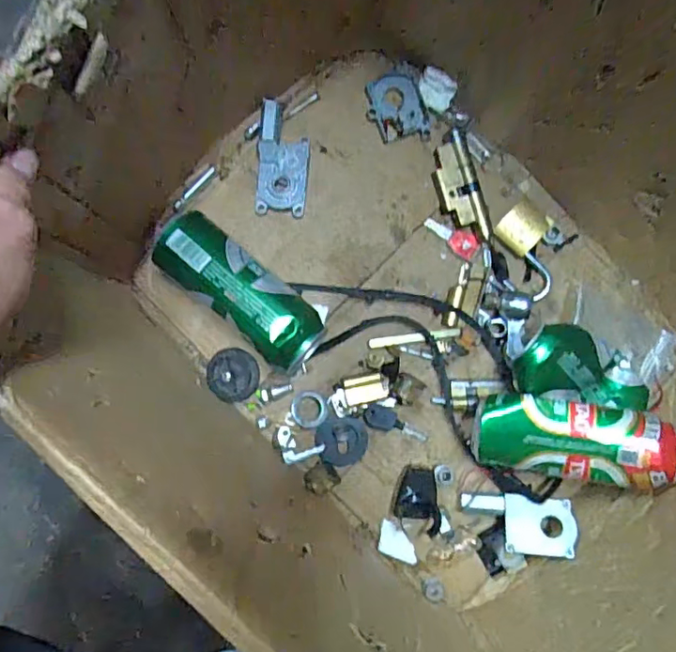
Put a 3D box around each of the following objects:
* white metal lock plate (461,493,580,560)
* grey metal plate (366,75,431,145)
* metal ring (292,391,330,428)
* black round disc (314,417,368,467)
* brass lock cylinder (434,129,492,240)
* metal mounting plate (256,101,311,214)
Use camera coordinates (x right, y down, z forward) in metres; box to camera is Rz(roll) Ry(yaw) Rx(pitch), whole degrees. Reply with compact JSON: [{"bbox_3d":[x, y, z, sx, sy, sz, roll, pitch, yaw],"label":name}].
[{"bbox_3d":[0.167,0.182,0.500,0.100,0.007,0.050,2,68,10],"label":"white metal lock plate"},{"bbox_3d":[0.060,-0.219,0.547,0.059,0.007,0.067,-7,88,-3],"label":"grey metal plate"},{"bbox_3d":[-0.027,0.080,0.526,0.036,0.005,0.035,5,73,-16],"label":"metal ring"},{"bbox_3d":[0.004,0.113,0.529,0.050,0.004,0.045,-1,88,-3],"label":"black round disc"},{"bbox_3d":[0.121,-0.139,0.545,0.045,0.019,0.109,-11,88,-3],"label":"brass lock cylinder"},{"bbox_3d":[-0.053,-0.162,0.529,0.049,0.013,0.107,2,88,-3],"label":"metal mounting plate"}]

